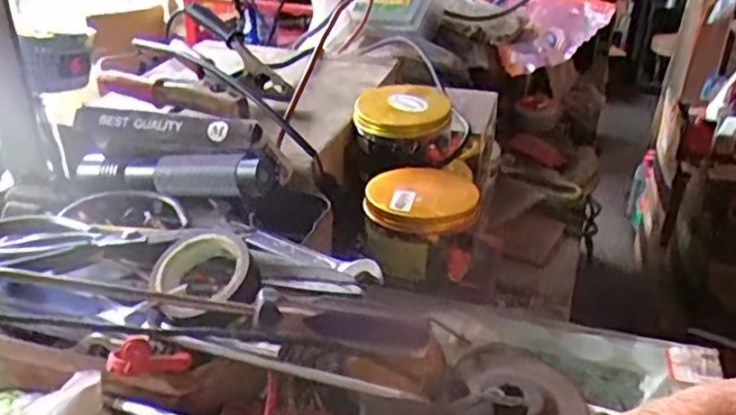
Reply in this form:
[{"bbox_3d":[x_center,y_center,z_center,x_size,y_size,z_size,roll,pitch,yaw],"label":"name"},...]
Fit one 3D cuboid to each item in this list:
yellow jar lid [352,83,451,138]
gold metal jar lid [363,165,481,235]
[{"bbox_3d":[0.030,-0.082,0.572,0.078,0.021,0.075,2,29,-1],"label":"yellow jar lid"},{"bbox_3d":[0.040,-0.009,0.498,0.079,0.020,0.079,2,29,-1],"label":"gold metal jar lid"}]

